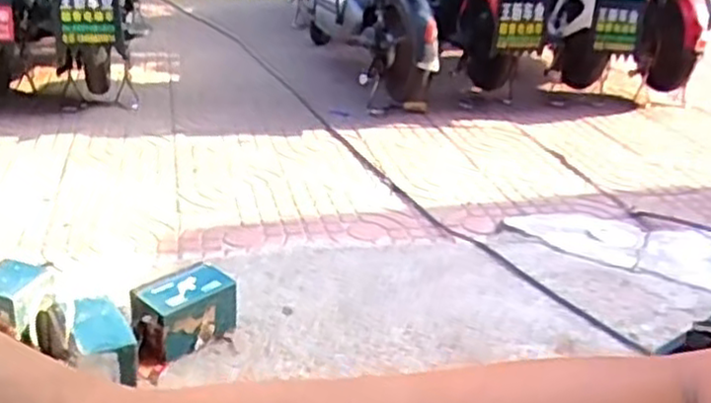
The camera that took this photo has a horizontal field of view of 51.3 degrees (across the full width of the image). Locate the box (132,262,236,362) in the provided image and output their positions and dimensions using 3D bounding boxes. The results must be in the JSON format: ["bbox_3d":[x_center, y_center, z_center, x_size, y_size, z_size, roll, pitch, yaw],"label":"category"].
[{"bbox_3d":[-0.293,0.181,1.263,0.101,0.093,0.171,27,35,37],"label":"box"}]

